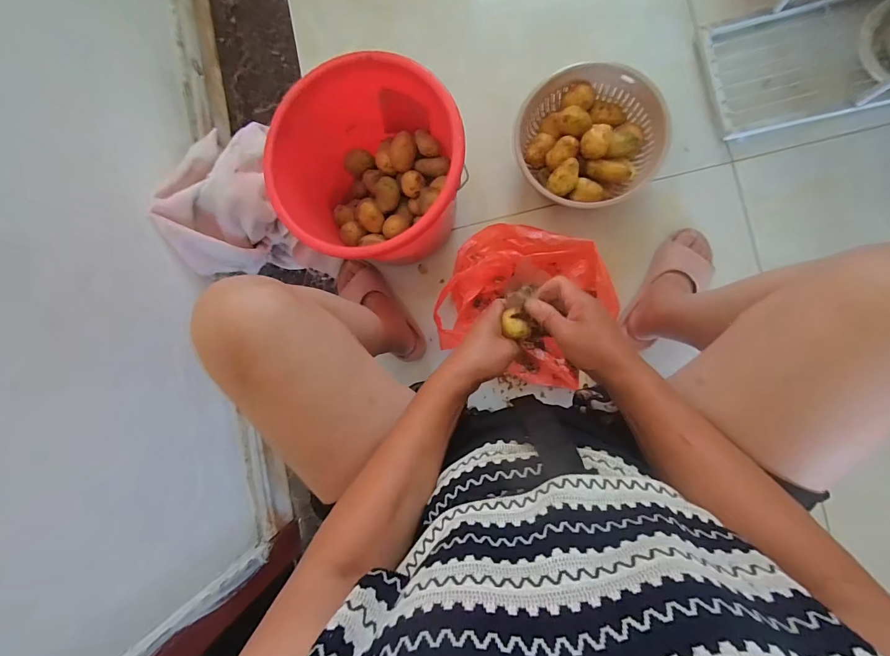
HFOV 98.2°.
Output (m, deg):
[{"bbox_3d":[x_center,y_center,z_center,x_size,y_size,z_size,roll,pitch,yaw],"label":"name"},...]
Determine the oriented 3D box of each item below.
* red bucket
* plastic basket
[{"bbox_3d":[-0.103,-0.238,0.647,0.271,0.223,0.273,0,87,7],"label":"red bucket"},{"bbox_3d":[0.253,-0.335,0.687,0.245,0.078,0.224,-11,86,7],"label":"plastic basket"}]

